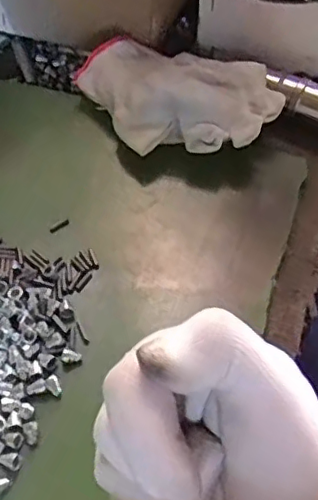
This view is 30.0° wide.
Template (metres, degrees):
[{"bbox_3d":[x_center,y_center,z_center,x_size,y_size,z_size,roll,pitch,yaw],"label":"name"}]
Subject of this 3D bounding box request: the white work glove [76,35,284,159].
[{"bbox_3d":[0.010,-0.097,0.385,0.133,0.046,0.082,15,58,9],"label":"white work glove"}]

